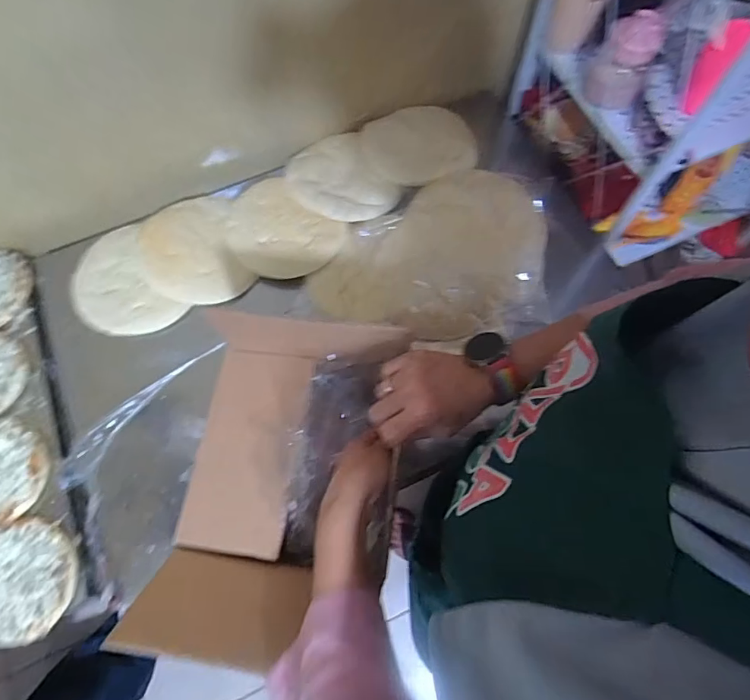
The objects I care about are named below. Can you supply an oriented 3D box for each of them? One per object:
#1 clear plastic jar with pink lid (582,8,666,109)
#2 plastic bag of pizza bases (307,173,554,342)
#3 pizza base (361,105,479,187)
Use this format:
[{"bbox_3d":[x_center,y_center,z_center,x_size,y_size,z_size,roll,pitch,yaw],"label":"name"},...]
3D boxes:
[{"bbox_3d":[0.355,-0.410,0.677,0.069,0.112,0.061,34,75,12],"label":"clear plastic jar with pink lid"},{"bbox_3d":[0.101,-0.159,0.748,0.359,0.086,0.269,13,72,6],"label":"plastic bag of pizza bases"},{"bbox_3d":[0.074,-0.363,0.827,0.184,0.017,0.169,0,71,1],"label":"pizza base"}]

